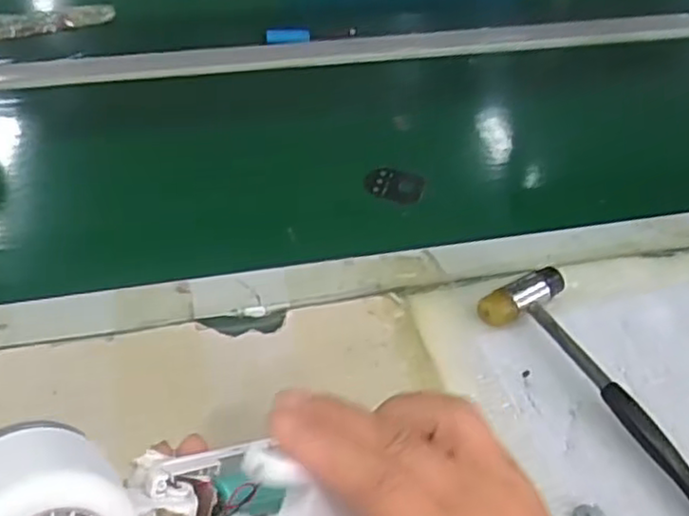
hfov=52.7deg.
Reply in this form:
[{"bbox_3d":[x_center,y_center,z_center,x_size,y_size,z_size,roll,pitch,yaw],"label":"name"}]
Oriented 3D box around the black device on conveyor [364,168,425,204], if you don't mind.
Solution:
[{"bbox_3d":[0.044,-0.063,0.606,0.051,0.011,0.034,9,46,6],"label":"black device on conveyor"}]

